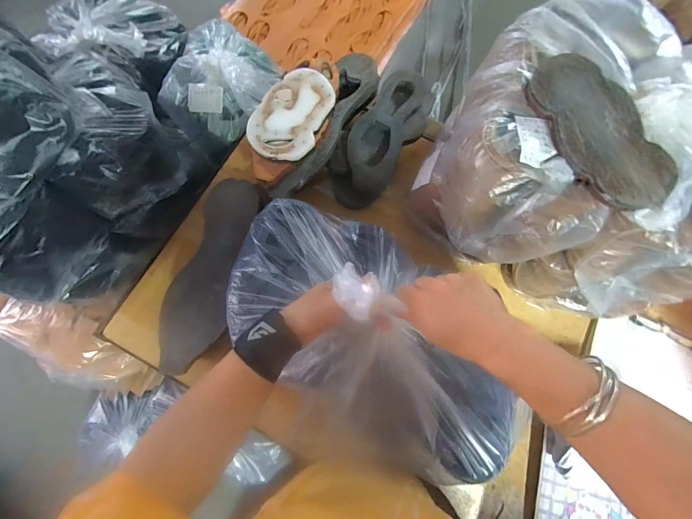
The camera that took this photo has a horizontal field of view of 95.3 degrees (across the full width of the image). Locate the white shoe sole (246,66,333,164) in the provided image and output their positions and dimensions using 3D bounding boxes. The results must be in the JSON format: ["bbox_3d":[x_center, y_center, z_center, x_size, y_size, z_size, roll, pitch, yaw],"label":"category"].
[{"bbox_3d":[-0.082,-0.219,0.473,0.099,0.014,0.152,22,75,4],"label":"white shoe sole"}]

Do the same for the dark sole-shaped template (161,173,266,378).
[{"bbox_3d":[-0.217,0.013,0.496,0.091,0.024,0.312,13,75,2],"label":"dark sole-shaped template"}]

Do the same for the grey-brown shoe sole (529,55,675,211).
[{"bbox_3d":[0.277,-0.143,0.349,0.078,0.016,0.191,-27,76,10],"label":"grey-brown shoe sole"}]

